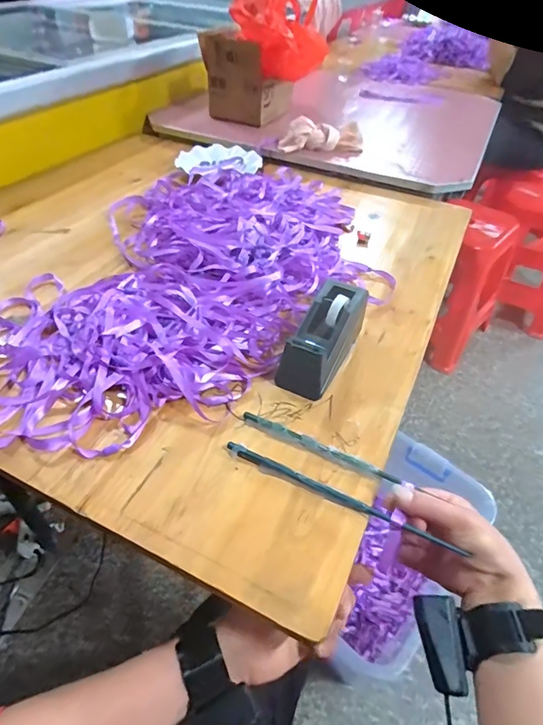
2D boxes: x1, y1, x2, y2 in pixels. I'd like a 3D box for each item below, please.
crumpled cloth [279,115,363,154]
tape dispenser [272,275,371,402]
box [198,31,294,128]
[{"bbox_3d":[0.119,-0.526,1.007,0.196,0.057,0.070,-14,48,-17],"label":"crumpled cloth"},{"bbox_3d":[0.064,-0.034,0.525,0.058,0.083,0.161,23,60,20],"label":"tape dispenser"},{"bbox_3d":[-0.064,-0.731,1.117,0.184,0.173,0.133,21,47,16],"label":"box"}]

